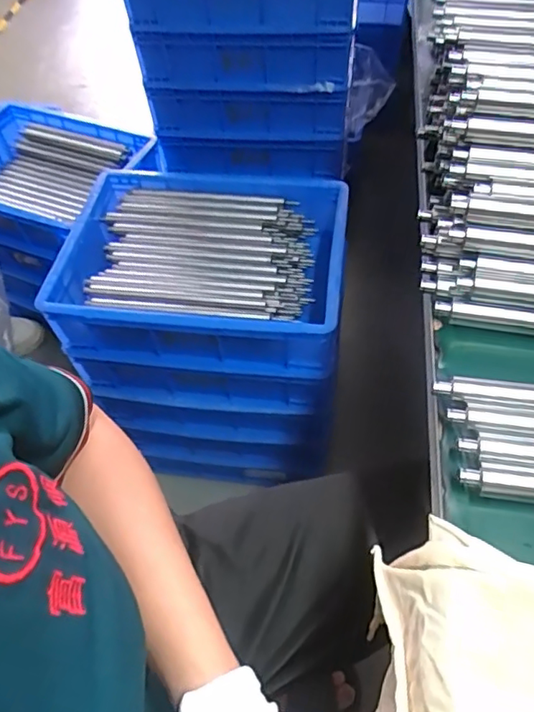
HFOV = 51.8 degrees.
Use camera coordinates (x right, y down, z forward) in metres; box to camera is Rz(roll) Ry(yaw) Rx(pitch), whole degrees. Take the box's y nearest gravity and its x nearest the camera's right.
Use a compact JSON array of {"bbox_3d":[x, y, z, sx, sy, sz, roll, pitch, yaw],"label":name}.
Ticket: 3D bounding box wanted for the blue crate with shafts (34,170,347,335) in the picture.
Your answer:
[{"bbox_3d":[-0.088,-0.143,0.835,0.397,0.108,0.293,5,55,7],"label":"blue crate with shafts"}]

